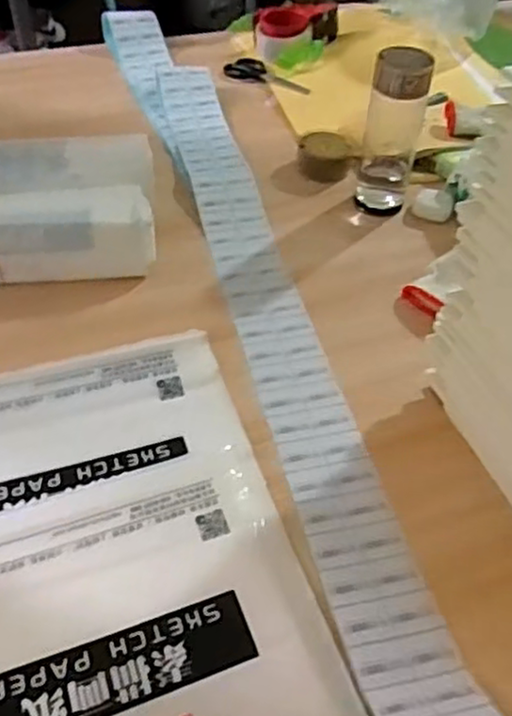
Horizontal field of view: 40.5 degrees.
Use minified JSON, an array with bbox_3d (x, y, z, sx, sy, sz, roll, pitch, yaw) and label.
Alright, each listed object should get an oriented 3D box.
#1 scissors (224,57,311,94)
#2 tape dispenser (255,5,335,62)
[{"bbox_3d":[0.025,-0.457,1.123,0.155,0.009,0.065,21,51,15],"label":"scissors"},{"bbox_3d":[0.064,-0.553,1.165,0.140,0.060,0.092,-23,53,-22],"label":"tape dispenser"}]

